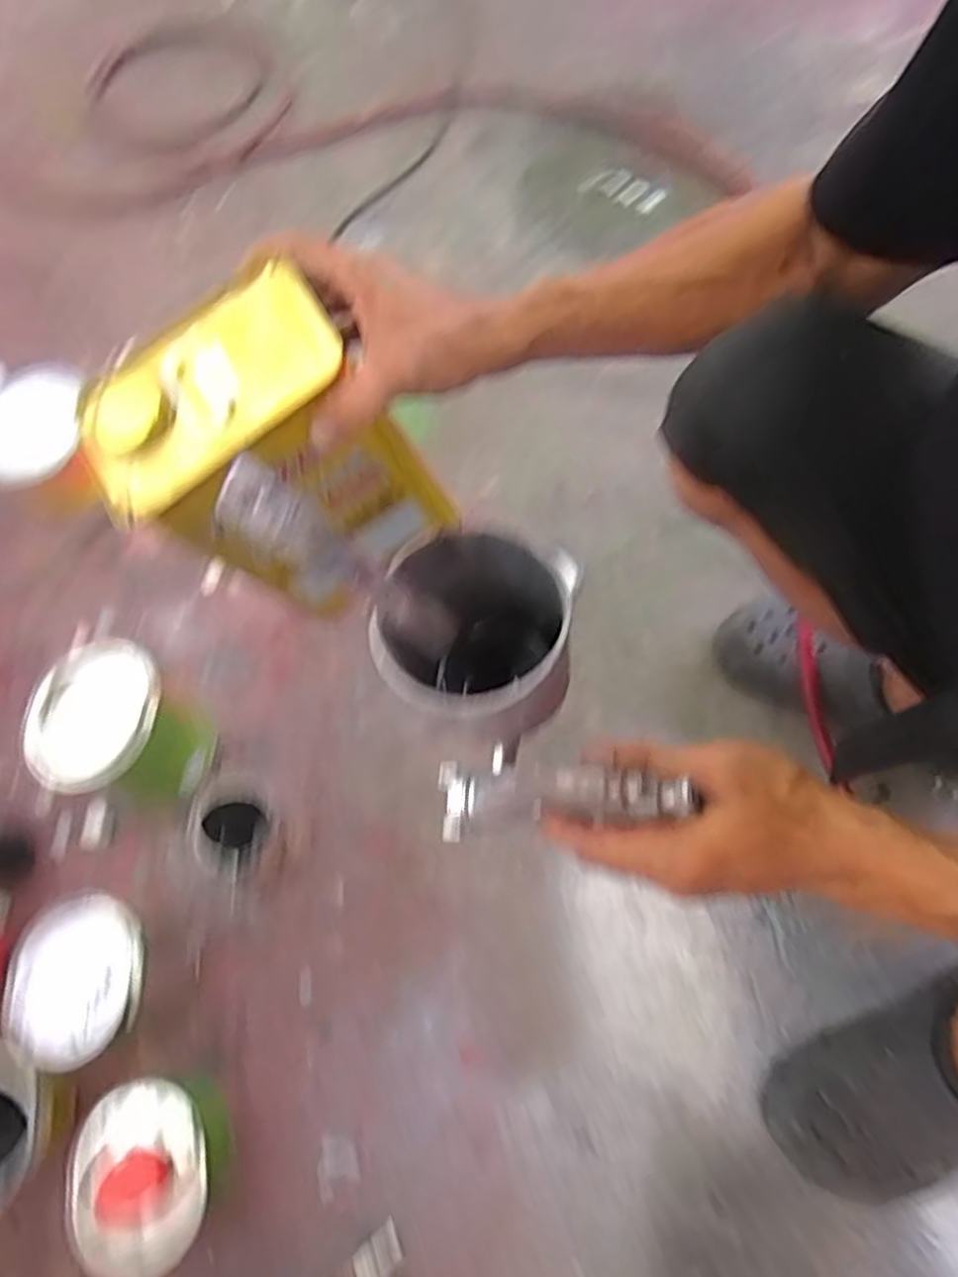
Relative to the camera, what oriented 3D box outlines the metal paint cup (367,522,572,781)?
[{"bbox_3d":[-0.001,0.008,0.332,0.077,0.103,0.077,-1,65,2],"label":"metal paint cup"}]

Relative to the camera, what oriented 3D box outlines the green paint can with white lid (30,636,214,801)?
[{"bbox_3d":[-0.314,0.088,0.646,0.111,0.138,0.114,-29,67,-10],"label":"green paint can with white lid"}]

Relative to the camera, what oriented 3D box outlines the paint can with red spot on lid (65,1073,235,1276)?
[{"bbox_3d":[-0.251,0.404,0.540,0.108,0.074,0.116,-1,65,2],"label":"paint can with red spot on lid"}]

